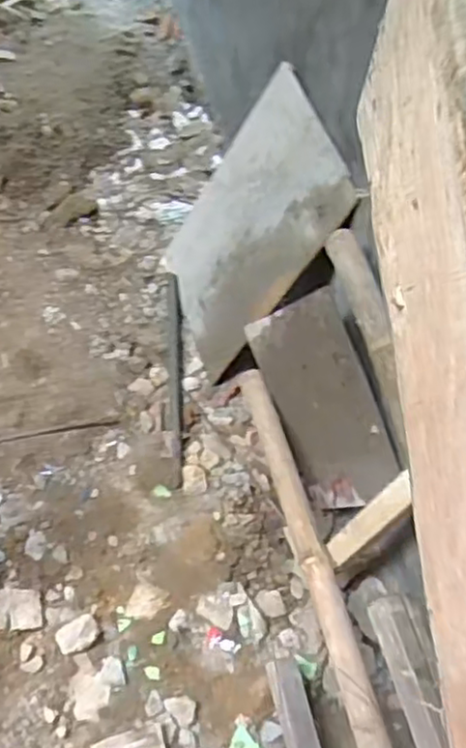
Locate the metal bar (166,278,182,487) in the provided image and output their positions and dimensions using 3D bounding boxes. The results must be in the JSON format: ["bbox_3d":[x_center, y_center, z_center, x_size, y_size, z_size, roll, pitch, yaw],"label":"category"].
[{"bbox_3d":[-0.152,-0.015,1.807,0.040,0.020,0.655,0,53,-5],"label":"metal bar"}]

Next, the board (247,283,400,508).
[{"bbox_3d":[0.195,0.068,1.512,0.016,0.267,0.454,-22,89,-42],"label":"board"}]

